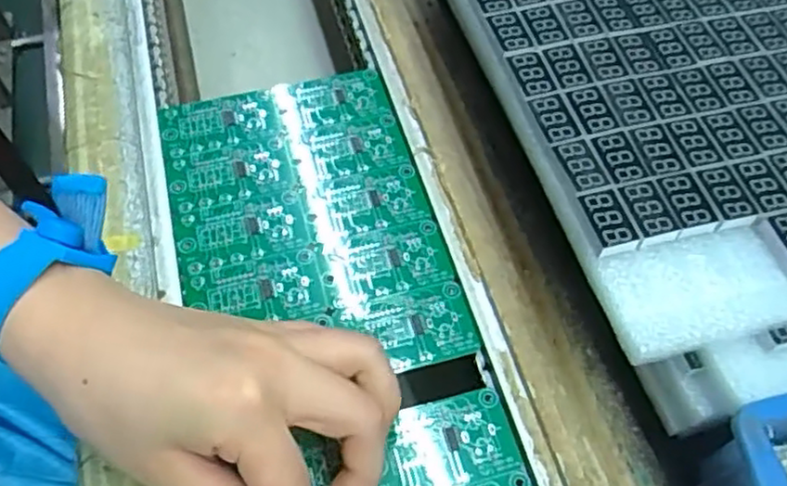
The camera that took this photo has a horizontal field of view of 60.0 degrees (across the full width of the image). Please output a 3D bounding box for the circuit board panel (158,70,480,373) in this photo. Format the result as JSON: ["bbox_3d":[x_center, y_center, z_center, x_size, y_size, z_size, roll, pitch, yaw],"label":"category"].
[{"bbox_3d":[-0.046,-0.012,0.344,0.125,0.004,0.176,-13,61,-8],"label":"circuit board panel"}]

